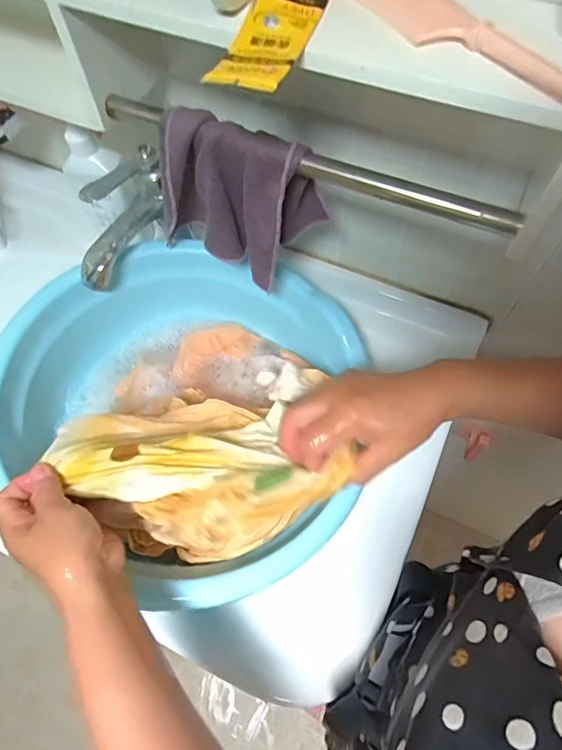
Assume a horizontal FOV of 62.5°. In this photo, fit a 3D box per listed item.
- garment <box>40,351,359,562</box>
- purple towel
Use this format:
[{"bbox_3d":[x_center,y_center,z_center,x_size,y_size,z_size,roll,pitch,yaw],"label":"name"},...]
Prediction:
[{"bbox_3d":[-0.064,0.066,0.414,0.237,0.085,0.177,-14,64,-6],"label":"garment"},{"bbox_3d":[-0.043,-0.171,0.452,0.159,0.129,0.058,17,65,9],"label":"purple towel"}]

